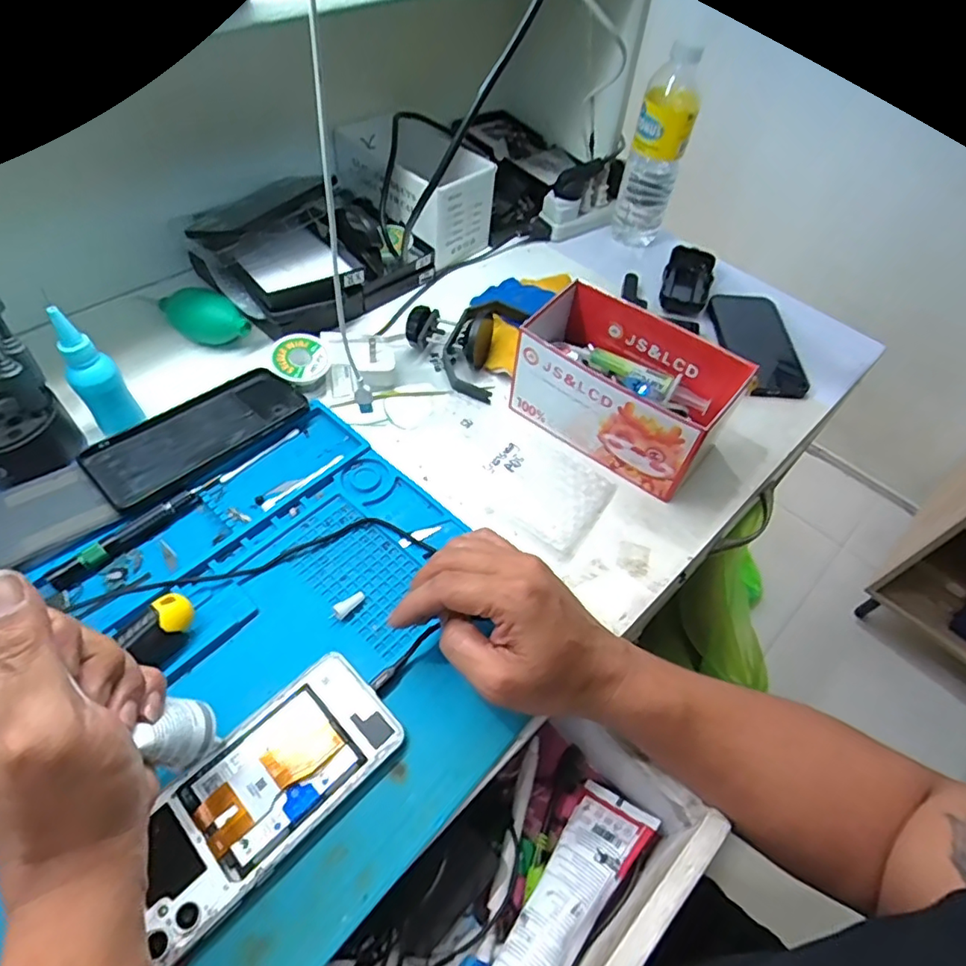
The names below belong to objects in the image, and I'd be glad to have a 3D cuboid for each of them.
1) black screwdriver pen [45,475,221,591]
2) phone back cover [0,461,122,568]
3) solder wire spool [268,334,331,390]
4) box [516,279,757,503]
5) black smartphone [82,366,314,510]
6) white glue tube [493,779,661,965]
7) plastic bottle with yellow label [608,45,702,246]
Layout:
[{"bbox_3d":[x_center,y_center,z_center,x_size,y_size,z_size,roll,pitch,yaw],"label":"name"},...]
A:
[{"bbox_3d":[-0.254,0.034,0.425,0.127,0.011,0.014,-37,64,-27],"label":"black screwdriver pen"},{"bbox_3d":[-0.334,0.028,0.416,0.107,0.010,0.072,-32,62,-25],"label":"phone back cover"},{"bbox_3d":[-0.167,-0.109,0.523,0.051,0.022,0.051,-11,55,-13],"label":"solder wire spool"},{"bbox_3d":[0.119,-0.086,0.499,0.178,0.093,0.101,37,59,21],"label":"box"},{"bbox_3d":[-0.238,-0.045,0.481,0.168,0.009,0.088,-35,58,-30],"label":"black smartphone"},{"bbox_3d":[0.056,0.277,0.373,0.049,0.032,0.162,32,57,18],"label":"white glue tube"},{"bbox_3d":[0.202,-0.384,0.660,0.061,0.180,0.061,17,54,8],"label":"plastic bottle with yellow label"}]

